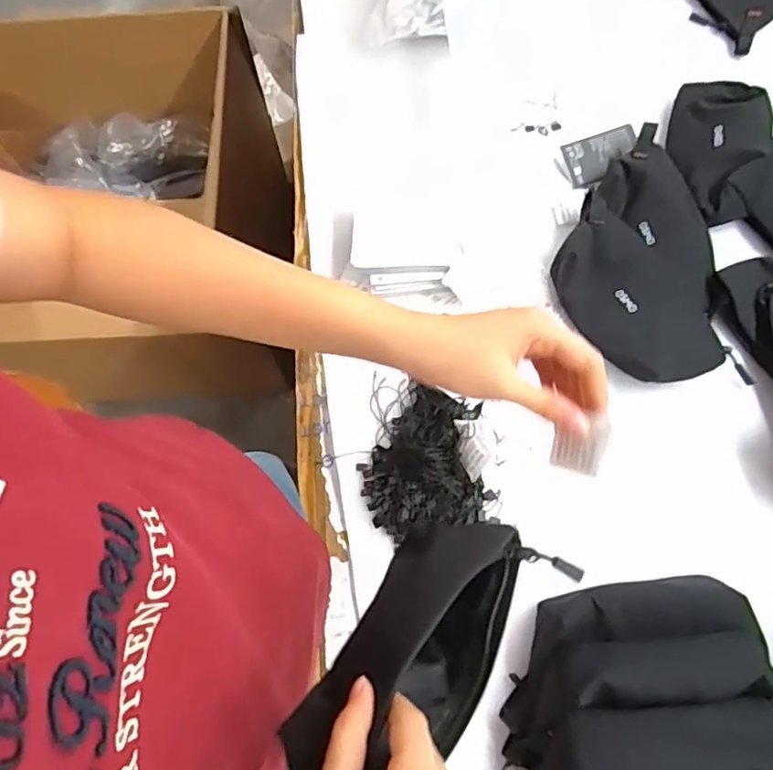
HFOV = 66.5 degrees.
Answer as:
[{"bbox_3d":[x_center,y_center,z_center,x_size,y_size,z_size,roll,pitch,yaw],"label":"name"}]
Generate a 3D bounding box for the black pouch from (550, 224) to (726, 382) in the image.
[{"bbox_3d":[0.240,-0.080,0.582,0.107,0.043,0.180,-37,73,-11],"label":"black pouch"}]

